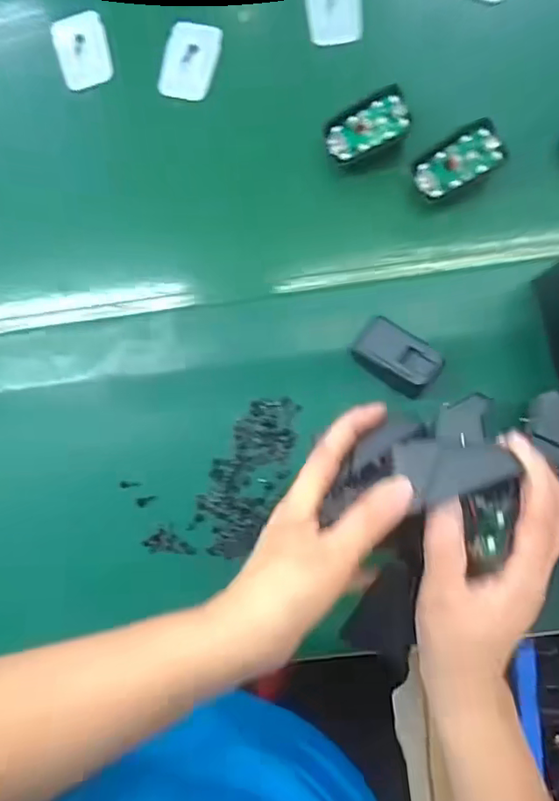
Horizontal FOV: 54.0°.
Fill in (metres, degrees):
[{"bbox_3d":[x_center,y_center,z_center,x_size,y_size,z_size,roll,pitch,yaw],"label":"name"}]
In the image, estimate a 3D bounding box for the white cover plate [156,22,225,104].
[{"bbox_3d":[-0.079,-0.303,0.491,0.047,0.013,0.067,13,87,4],"label":"white cover plate"}]

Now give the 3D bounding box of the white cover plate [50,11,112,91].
[{"bbox_3d":[-0.177,-0.317,0.495,0.045,0.011,0.066,-17,85,2],"label":"white cover plate"}]

